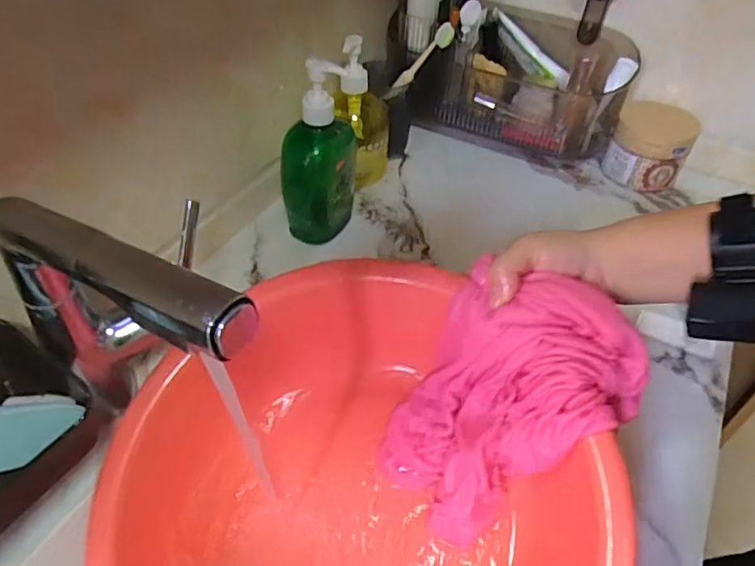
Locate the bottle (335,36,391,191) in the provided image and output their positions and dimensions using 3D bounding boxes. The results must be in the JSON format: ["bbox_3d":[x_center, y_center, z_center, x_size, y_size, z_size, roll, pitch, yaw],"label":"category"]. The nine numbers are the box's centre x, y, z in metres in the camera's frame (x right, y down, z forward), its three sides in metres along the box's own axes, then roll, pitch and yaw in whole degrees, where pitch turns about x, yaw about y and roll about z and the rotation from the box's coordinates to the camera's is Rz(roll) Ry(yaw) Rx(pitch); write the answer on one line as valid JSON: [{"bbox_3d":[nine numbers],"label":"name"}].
[{"bbox_3d":[-0.019,-0.204,0.677,0.070,0.163,0.079,2,45,-3],"label":"bottle"}]

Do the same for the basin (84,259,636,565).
[{"bbox_3d":[-0.016,0.167,0.424,0.362,0.151,0.362,-4,48,5],"label":"basin"}]

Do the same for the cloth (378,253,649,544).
[{"bbox_3d":[0.092,0.091,0.431,0.134,0.178,0.136,-28,53,-29],"label":"cloth"}]

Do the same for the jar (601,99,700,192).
[{"bbox_3d":[0.347,-0.171,0.728,0.092,0.082,0.097,2,45,-2],"label":"jar"}]

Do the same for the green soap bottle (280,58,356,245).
[{"bbox_3d":[-0.060,-0.129,0.579,0.070,0.189,0.063,4,45,-1],"label":"green soap bottle"}]

